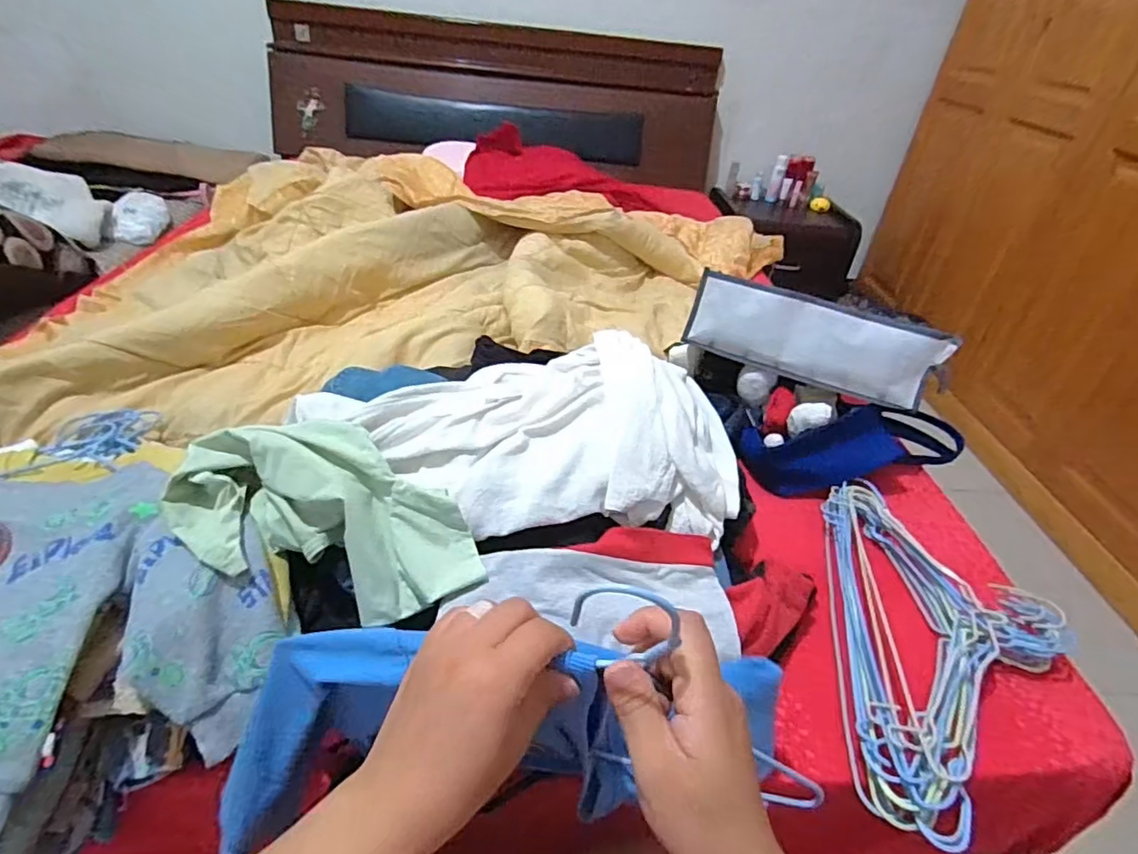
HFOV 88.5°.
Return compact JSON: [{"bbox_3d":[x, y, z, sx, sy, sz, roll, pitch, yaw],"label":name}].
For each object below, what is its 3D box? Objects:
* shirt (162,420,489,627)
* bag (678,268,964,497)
[{"bbox_3d":[-0.204,0.079,0.509,0.269,0.087,0.137,21,37,-2],"label":"shirt"},{"bbox_3d":[0.358,-0.128,0.868,0.358,0.111,0.046,20,39,16],"label":"bag"}]

